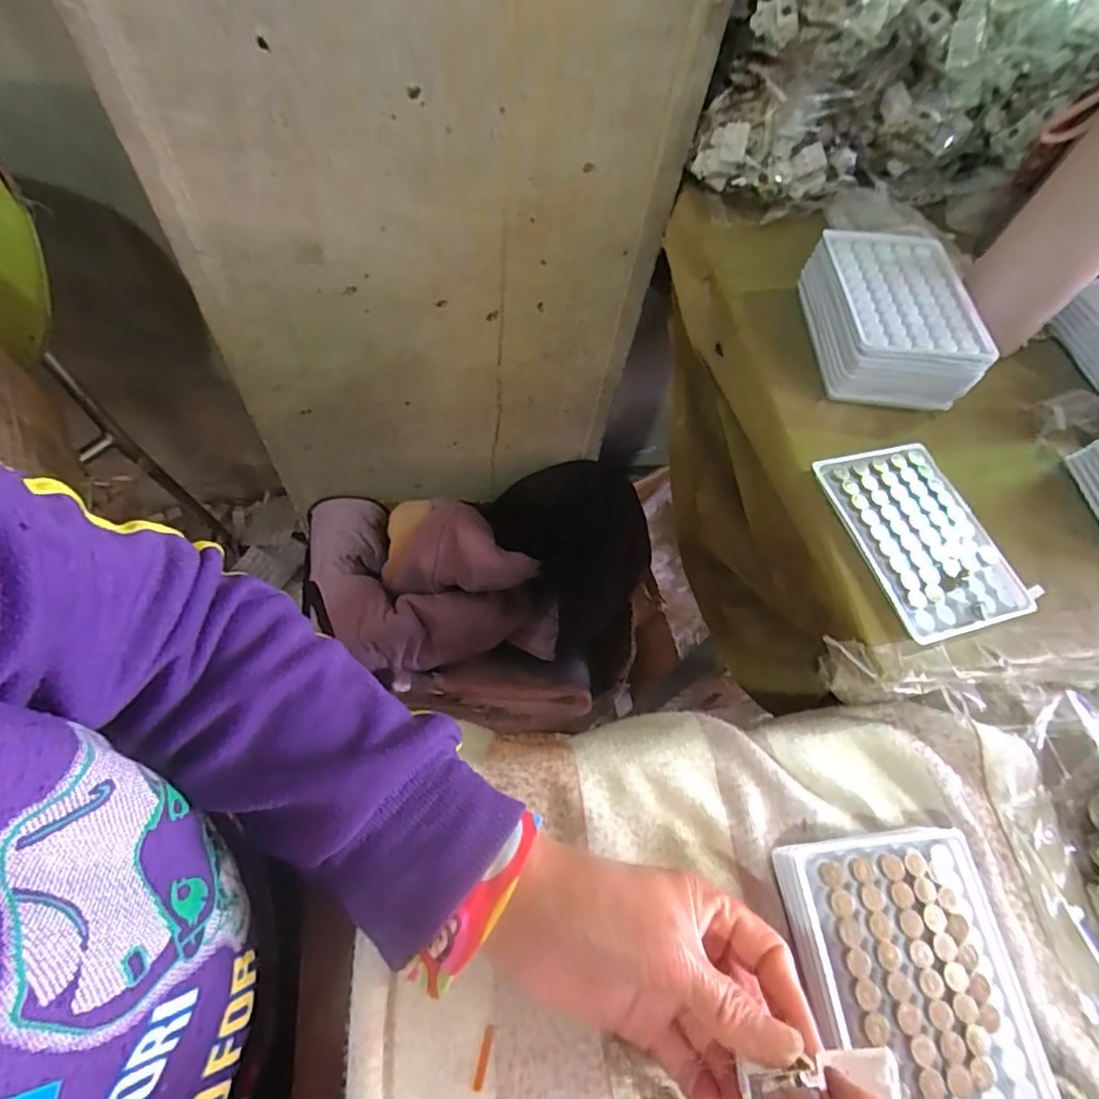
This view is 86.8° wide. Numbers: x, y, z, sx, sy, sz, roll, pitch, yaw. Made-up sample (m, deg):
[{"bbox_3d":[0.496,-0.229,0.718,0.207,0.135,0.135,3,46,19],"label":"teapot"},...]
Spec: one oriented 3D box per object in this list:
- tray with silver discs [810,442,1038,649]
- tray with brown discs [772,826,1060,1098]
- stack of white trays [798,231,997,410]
[{"bbox_3d":[0.234,-0.011,0.365,0.089,0.010,0.127,-14,64,-9],"label":"tray with silver discs"},{"bbox_3d":[0.172,0.203,0.267,0.101,0.023,0.129,-5,63,-5],"label":"tray with brown discs"},{"bbox_3d":[0.246,-0.174,0.428,0.098,0.046,0.135,5,61,-5],"label":"stack of white trays"}]

